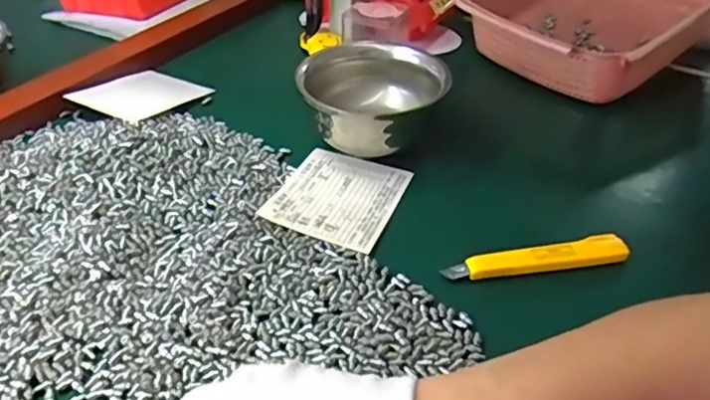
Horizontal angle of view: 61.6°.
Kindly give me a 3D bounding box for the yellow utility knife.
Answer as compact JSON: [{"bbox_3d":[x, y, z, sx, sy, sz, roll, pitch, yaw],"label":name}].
[{"bbox_3d":[0.125,0.039,0.412,0.127,0.013,0.020,-6,40,-8],"label":"yellow utility knife"}]

